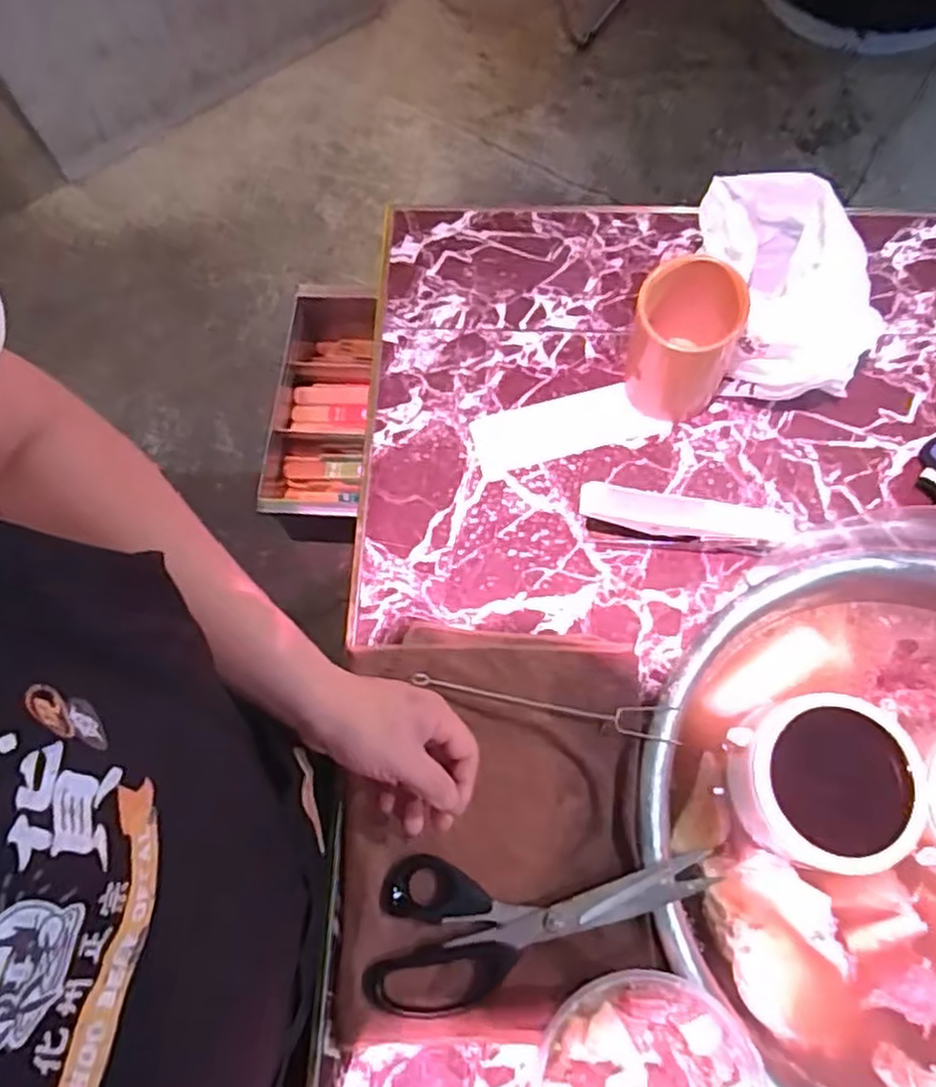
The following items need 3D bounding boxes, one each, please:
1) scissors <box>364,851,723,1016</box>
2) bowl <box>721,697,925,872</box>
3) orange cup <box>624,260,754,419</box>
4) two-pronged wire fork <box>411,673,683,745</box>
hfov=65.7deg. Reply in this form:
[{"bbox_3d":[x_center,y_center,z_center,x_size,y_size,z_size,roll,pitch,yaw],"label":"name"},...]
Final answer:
[{"bbox_3d":[0.050,0.268,0.509,0.238,0.019,0.095,-5,69,0],"label":"scissors"},{"bbox_3d":[0.273,0.183,0.555,0.125,0.049,0.120,-1,69,2],"label":"bowl"},{"bbox_3d":[0.177,-0.164,0.612,0.087,0.127,0.073,26,72,11],"label":"orange cup"},{"bbox_3d":[0.059,0.124,0.565,0.209,0.006,0.026,9,70,5],"label":"two-pronged wire fork"}]

